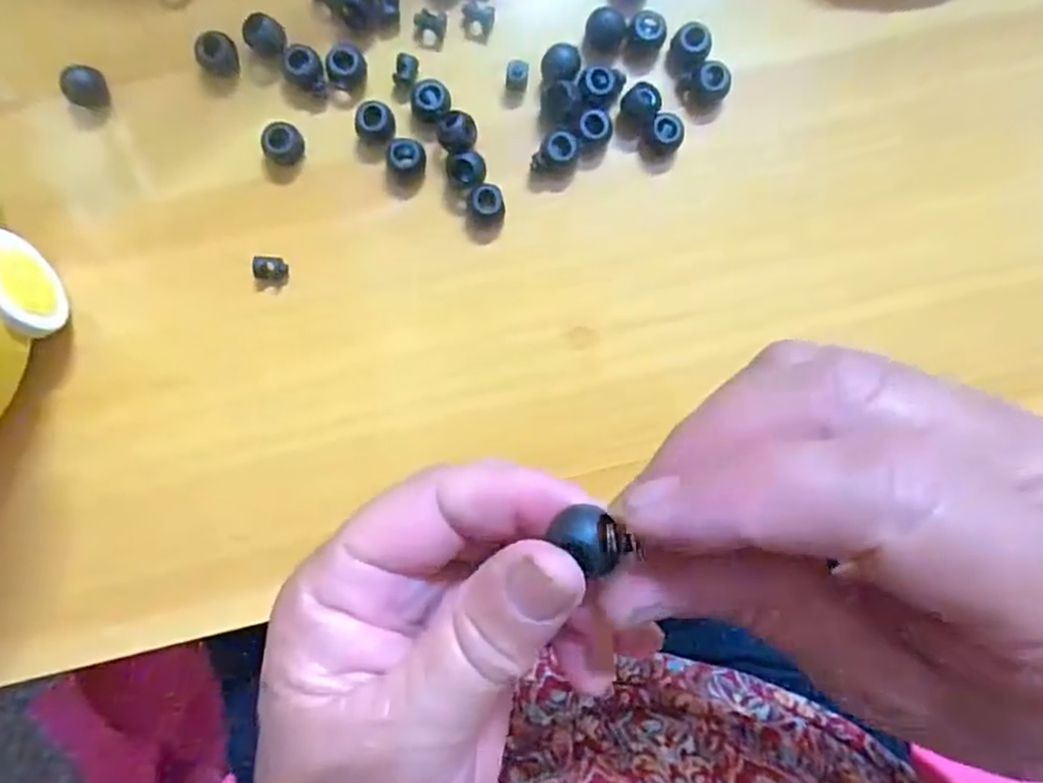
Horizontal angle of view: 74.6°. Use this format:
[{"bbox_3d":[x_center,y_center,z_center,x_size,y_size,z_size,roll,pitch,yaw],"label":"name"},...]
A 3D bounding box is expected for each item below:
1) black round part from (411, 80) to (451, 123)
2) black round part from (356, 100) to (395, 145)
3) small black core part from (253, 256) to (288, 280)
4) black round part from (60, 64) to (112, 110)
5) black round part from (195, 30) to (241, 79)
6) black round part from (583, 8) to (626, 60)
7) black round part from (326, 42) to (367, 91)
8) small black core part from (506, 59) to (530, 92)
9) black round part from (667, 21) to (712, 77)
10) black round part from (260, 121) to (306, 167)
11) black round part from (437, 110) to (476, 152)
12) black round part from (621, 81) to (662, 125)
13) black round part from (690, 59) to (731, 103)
[{"bbox_3d":[-0.035,-0.114,0.269,0.014,0.009,0.015,0,93,-3],"label":"black round part"},{"bbox_3d":[-0.057,-0.105,0.269,0.015,0.010,0.016,0,93,-3],"label":"black round part"},{"bbox_3d":[-0.098,-0.048,0.271,0.012,0.009,0.009,7,92,-3],"label":"small black core part"},{"bbox_3d":[-0.169,-0.118,0.267,0.013,0.012,0.015,29,91,-4],"label":"black round part"},{"bbox_3d":[-0.119,-0.131,0.269,0.014,0.011,0.014,0,93,-3],"label":"black round part"},{"bbox_3d":[0.033,-0.142,0.273,0.016,0.011,0.015,0,93,-3],"label":"black round part"},{"bbox_3d":[-0.069,-0.127,0.268,0.016,0.011,0.014,-31,94,-1],"label":"black round part"},{"bbox_3d":[-0.002,-0.125,0.271,0.009,0.013,0.008,4,92,-3],"label":"small black core part"},{"bbox_3d":[0.067,-0.136,0.273,0.015,0.014,0.016,0,93,-3],"label":"black round part"},{"bbox_3d":[-0.093,-0.097,0.268,0.014,0.013,0.014,0,93,-3],"label":"black round part"},{"bbox_3d":[-0.025,-0.101,0.269,0.015,0.012,0.014,0,93,-3],"label":"black round part"},{"bbox_3d":[0.048,-0.114,0.273,0.015,0.014,0.012,44,90,-4],"label":"black round part"},{"bbox_3d":[0.075,-0.123,0.274,0.014,0.014,0.013,0,93,-3],"label":"black round part"}]

